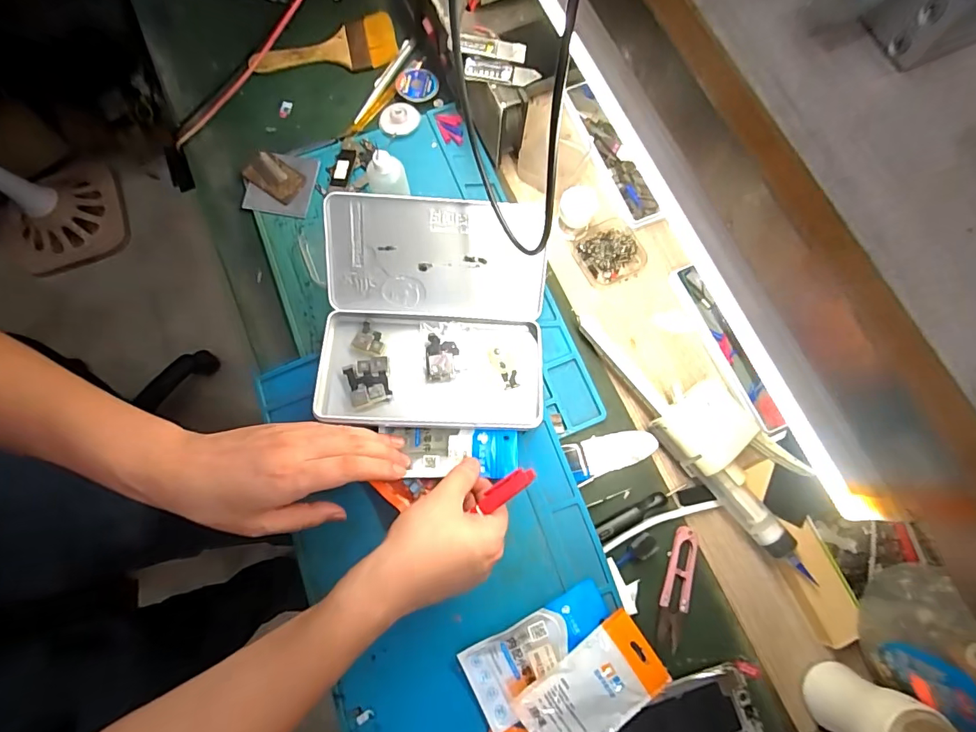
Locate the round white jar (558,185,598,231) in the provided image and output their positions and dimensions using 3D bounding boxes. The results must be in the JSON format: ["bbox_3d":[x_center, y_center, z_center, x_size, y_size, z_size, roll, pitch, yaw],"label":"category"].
[{"bbox_3d":[0.091,-0.158,0.458,0.039,0.022,0.039,1,99,8],"label":"round white jar"}]

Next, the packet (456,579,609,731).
[{"bbox_3d":[0.045,0.233,0.366,0.123,0.006,0.063,-27,78,-7],"label":"packet"}]

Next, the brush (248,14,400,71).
[{"bbox_3d":[-0.180,-0.353,0.509,0.156,0.015,0.061,-15,77,-4],"label":"brush"}]

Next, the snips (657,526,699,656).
[{"bbox_3d":[0.164,0.190,0.390,0.024,0.010,0.099,17,77,4],"label":"snips"}]

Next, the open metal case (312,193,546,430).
[{"bbox_3d":[-0.050,-0.042,0.404,0.201,0.079,0.189,1,76,0],"label":"open metal case"}]

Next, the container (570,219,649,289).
[{"bbox_3d":[0.126,-0.117,0.462,0.068,0.013,0.062,-21,77,-5],"label":"container"}]

